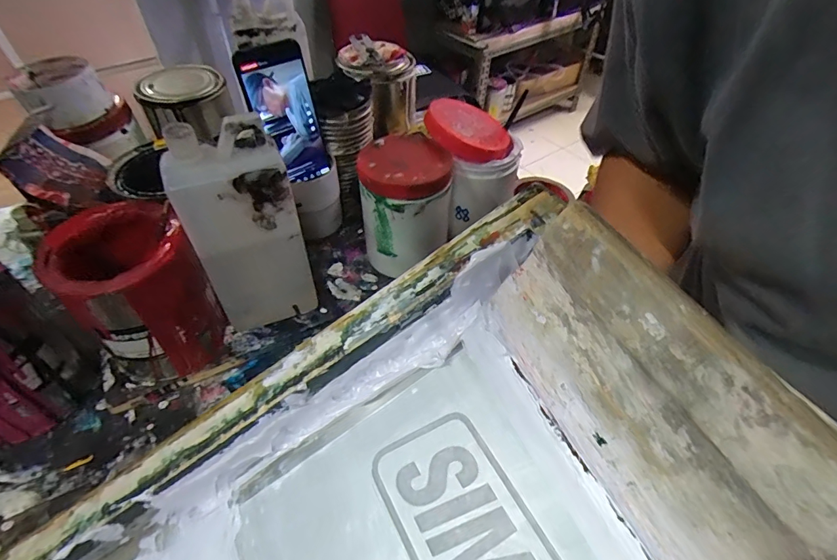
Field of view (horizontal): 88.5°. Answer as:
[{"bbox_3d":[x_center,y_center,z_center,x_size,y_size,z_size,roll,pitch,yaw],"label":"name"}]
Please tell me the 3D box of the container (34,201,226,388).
[{"bbox_3d":[-0.256,0.016,0.408,0.101,0.146,0.104,-34,55,-26],"label":"container"}]

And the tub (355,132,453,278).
[{"bbox_3d":[-0.013,-0.083,0.497,0.099,0.134,0.104,-4,47,-1],"label":"tub"}]

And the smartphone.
[{"bbox_3d":[-0.149,-0.186,0.493,0.078,0.153,0.011,-35,45,-27],"label":"smartphone"}]

